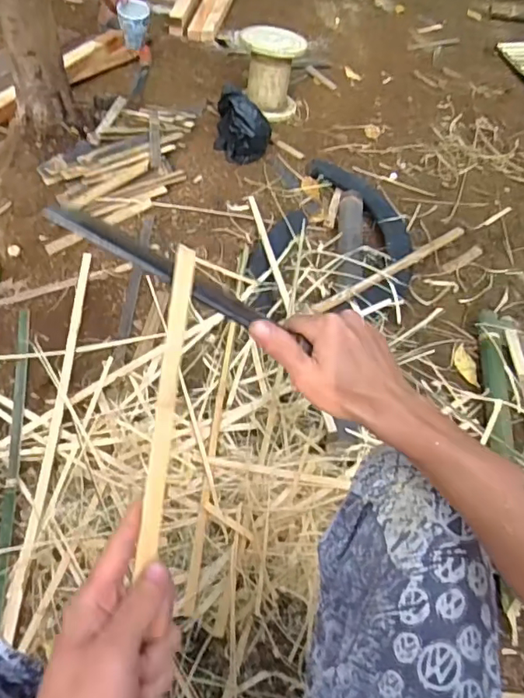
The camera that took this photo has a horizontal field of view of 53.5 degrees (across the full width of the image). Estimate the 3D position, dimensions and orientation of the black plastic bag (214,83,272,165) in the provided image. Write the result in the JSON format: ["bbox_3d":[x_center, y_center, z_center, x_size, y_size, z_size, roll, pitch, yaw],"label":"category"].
[{"bbox_3d":[-0.052,-0.586,1.389,0.152,0.185,0.103,8,52,2],"label":"black plastic bag"}]

